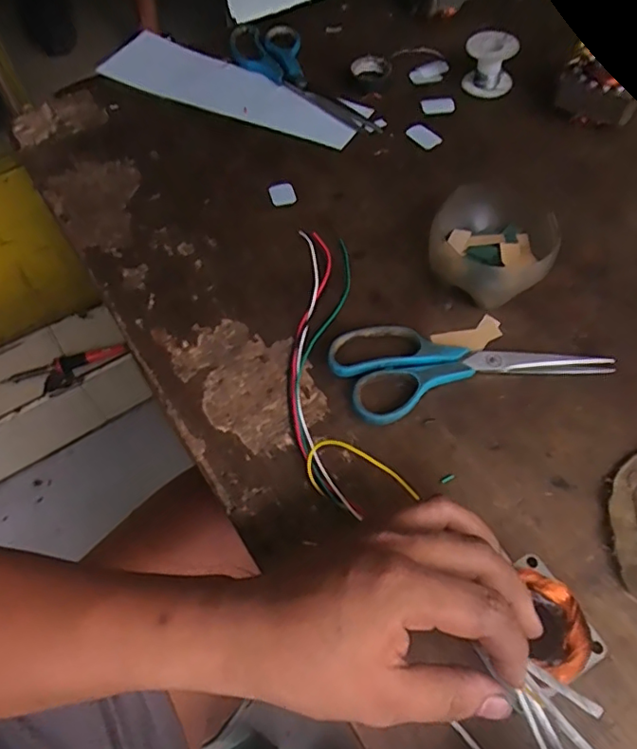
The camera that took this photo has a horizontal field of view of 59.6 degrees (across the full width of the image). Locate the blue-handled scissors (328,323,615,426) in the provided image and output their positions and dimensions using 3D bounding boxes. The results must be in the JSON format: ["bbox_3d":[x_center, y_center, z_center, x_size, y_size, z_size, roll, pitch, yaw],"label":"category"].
[{"bbox_3d":[0.108,-0.015,0.408,0.195,0.014,0.075,-13,60,-6],"label":"blue-handled scissors"}]

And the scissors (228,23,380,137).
[{"bbox_3d":[-0.012,-0.327,0.598,0.231,0.011,0.076,40,67,22],"label":"scissors"}]

